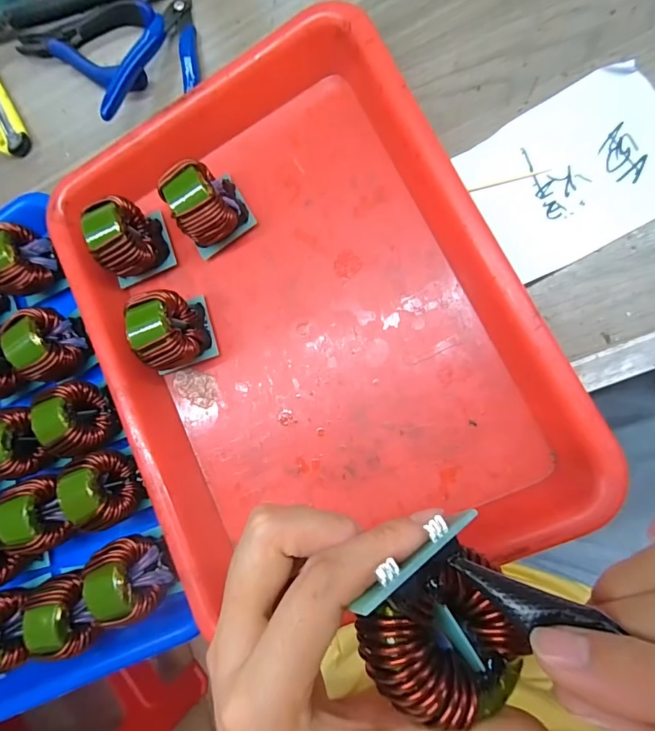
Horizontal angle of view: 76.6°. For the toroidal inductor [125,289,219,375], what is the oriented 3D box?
[{"bbox_3d":[-0.107,-0.021,0.276,0.045,0.049,0.048,-17,82,11],"label":"toroidal inductor"}]

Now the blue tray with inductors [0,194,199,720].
[{"bbox_3d":[-0.253,0.068,0.300,0.246,0.051,0.338,-27,81,10],"label":"blue tray with inductors"}]

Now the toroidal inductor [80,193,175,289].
[{"bbox_3d":[-0.141,-0.085,0.288,0.045,0.048,0.047,-15,82,11],"label":"toroidal inductor"}]

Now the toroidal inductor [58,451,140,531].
[{"bbox_3d":[-0.149,0.082,0.269,0.029,0.039,0.047,-24,82,11],"label":"toroidal inductor"}]

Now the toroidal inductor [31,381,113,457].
[{"bbox_3d":[-0.171,0.036,0.279,0.031,0.037,0.046,-13,84,12],"label":"toroidal inductor"}]

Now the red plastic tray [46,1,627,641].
[{"bbox_3d":[-0.025,-0.030,0.261,0.249,0.051,0.323,-24,82,11],"label":"red plastic tray"}]

